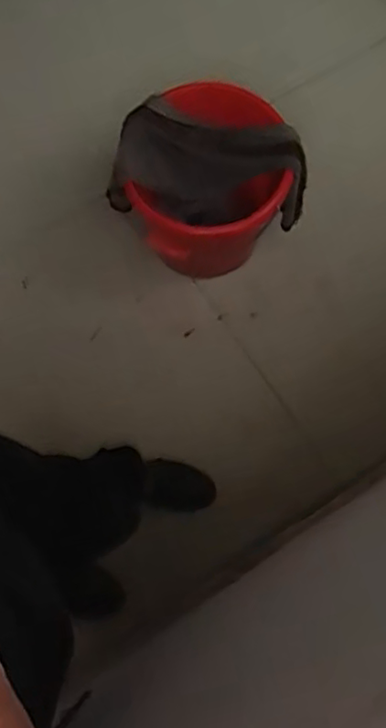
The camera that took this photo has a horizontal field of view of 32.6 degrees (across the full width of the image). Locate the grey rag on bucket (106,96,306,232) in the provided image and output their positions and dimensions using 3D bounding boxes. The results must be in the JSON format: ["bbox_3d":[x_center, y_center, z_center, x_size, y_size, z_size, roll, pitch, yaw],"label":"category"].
[{"bbox_3d":[0.029,-0.364,1.229,0.354,0.208,0.156,-6,74,-3],"label":"grey rag on bucket"}]

